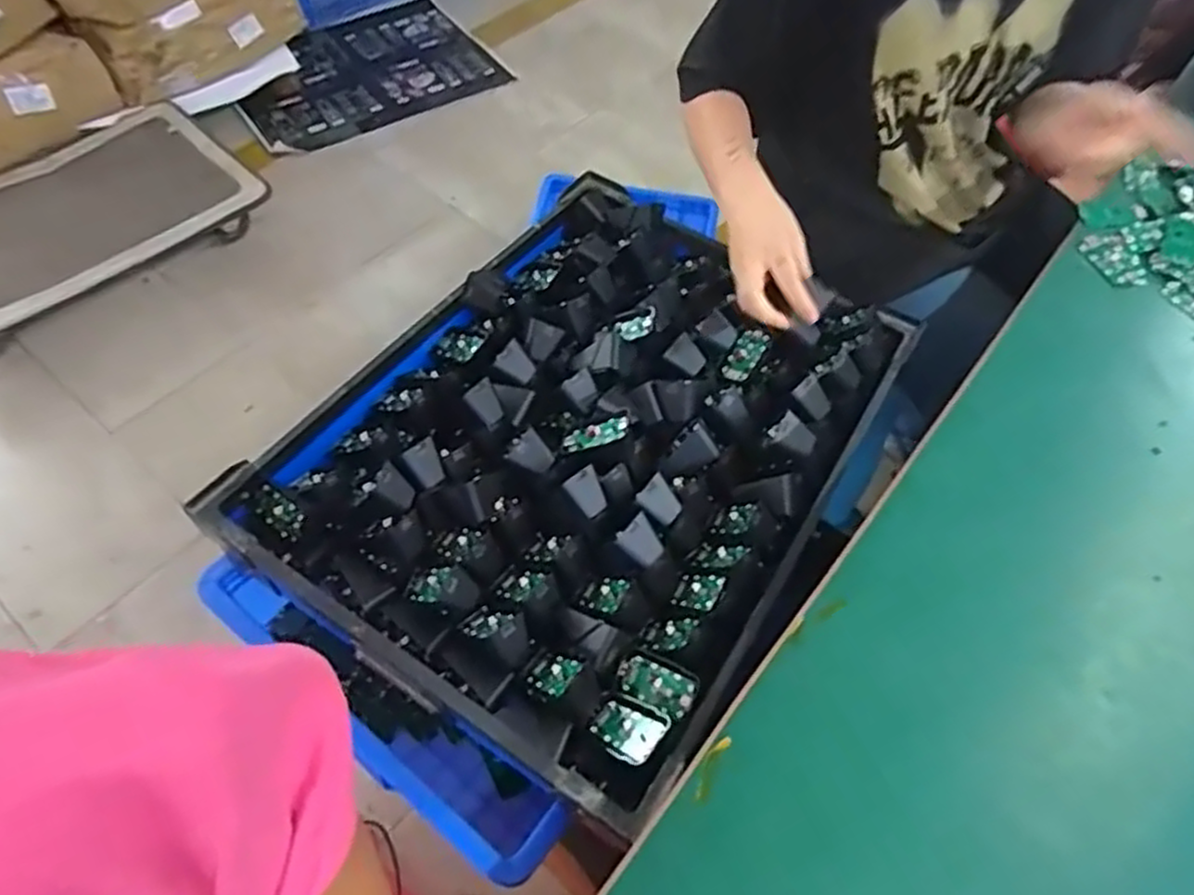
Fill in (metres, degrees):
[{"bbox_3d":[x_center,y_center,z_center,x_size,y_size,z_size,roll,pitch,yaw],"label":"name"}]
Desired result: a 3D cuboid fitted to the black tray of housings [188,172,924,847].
[{"bbox_3d":[0.006,-0.029,0.732,0.444,0.073,0.588,30,60,15],"label":"black tray of housings"}]

